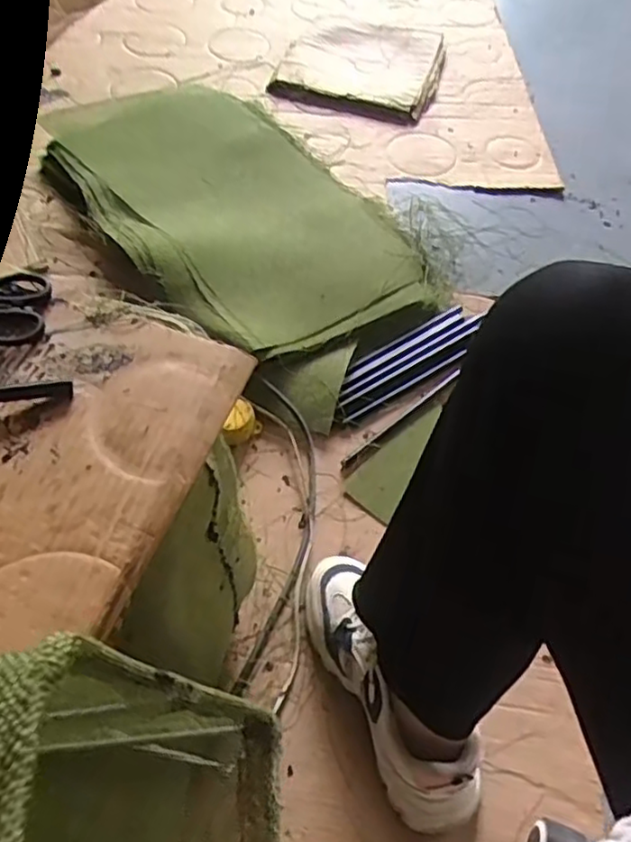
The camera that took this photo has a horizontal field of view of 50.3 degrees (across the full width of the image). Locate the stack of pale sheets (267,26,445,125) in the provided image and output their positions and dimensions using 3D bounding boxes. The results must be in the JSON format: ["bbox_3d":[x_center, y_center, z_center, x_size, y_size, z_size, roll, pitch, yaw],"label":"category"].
[{"bbox_3d":[0.093,-0.675,1.273,0.287,0.025,0.322,19,58,9],"label":"stack of pale sheets"}]

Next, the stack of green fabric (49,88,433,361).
[{"bbox_3d":[-0.128,-0.334,1.010,0.366,0.057,0.605,-33,65,-22],"label":"stack of green fabric"}]

